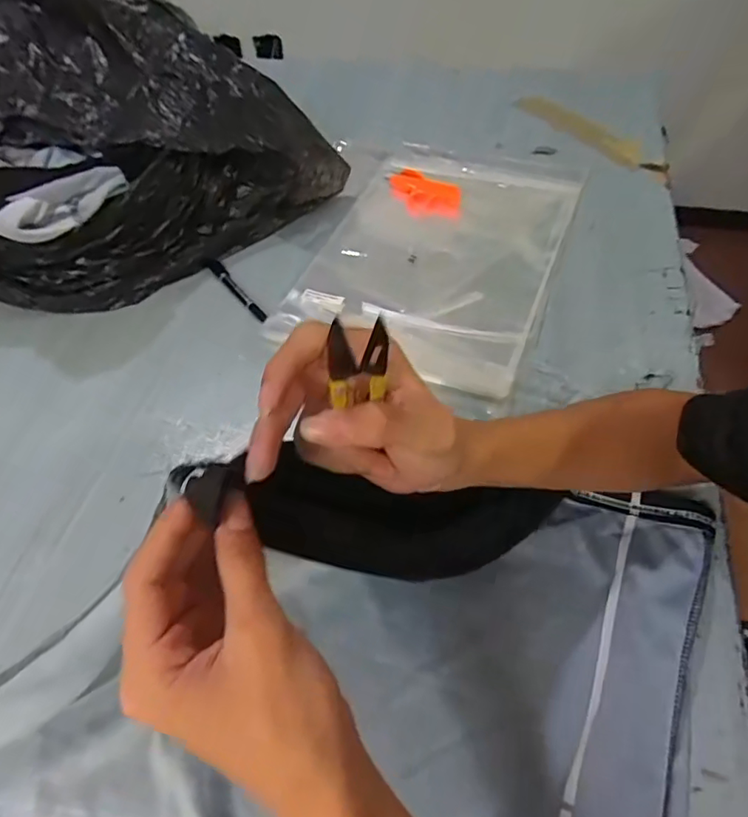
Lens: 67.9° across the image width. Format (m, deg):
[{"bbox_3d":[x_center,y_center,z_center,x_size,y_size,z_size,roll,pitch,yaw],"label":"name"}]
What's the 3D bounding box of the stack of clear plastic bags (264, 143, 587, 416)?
[{"bbox_3d":[0.076,-0.190,0.641,0.253,0.023,0.388,16,51,15],"label":"stack of clear plastic bags"}]

